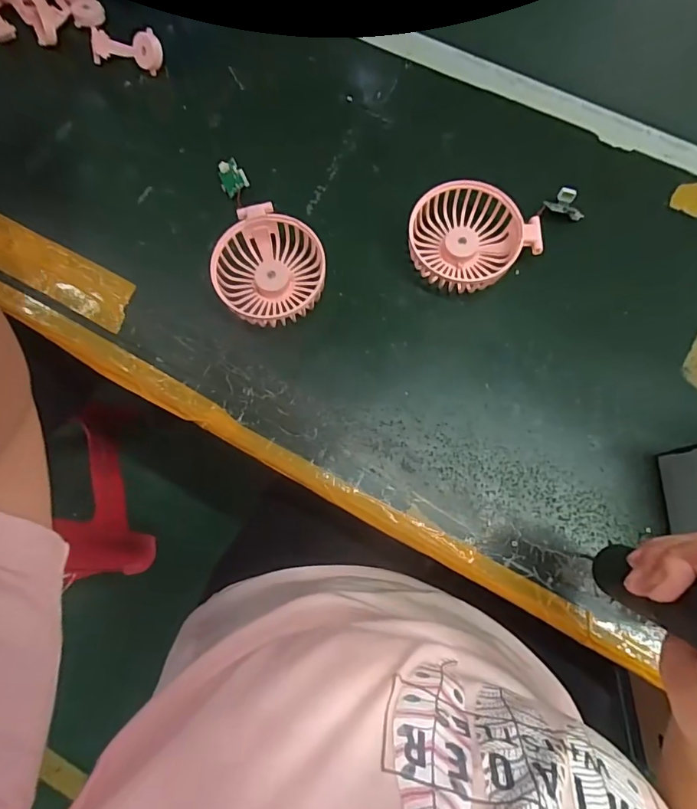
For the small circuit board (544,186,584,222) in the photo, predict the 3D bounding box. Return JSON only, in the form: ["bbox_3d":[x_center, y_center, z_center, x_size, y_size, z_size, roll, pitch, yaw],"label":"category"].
[{"bbox_3d":[0.184,-0.170,0.404,0.033,0.013,0.024,12,77,5],"label":"small circuit board"}]

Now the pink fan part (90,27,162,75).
[{"bbox_3d":[-0.208,-0.334,0.450,0.072,0.030,0.025,16,77,6],"label":"pink fan part"}]

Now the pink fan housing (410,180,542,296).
[{"bbox_3d":[0.102,-0.136,0.393,0.101,0.031,0.082,6,76,3],"label":"pink fan housing"}]

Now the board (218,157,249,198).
[{"bbox_3d":[-0.103,-0.200,0.421,0.023,0.012,0.030,-28,77,-5],"label":"board"}]

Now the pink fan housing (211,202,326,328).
[{"bbox_3d":[-0.064,-0.113,0.393,0.084,0.032,0.095,-3,76,1],"label":"pink fan housing"}]

